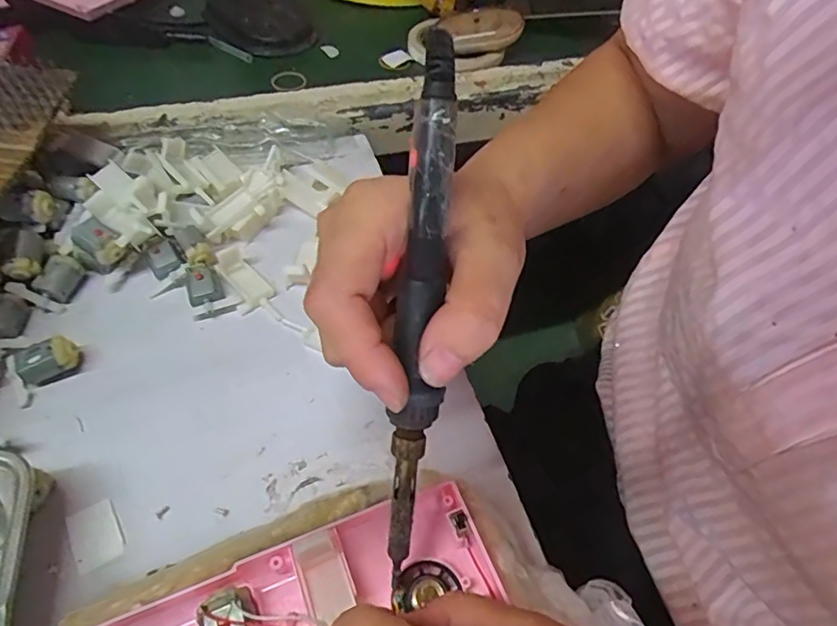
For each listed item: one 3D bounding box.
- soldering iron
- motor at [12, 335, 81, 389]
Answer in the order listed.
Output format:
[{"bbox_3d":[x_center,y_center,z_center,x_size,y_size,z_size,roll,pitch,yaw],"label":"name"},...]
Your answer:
[{"bbox_3d":[0.000,0.002,0.192,0.018,0.189,0.015,4,9,1],"label":"soldering iron"},{"bbox_3d":[-0.203,0.026,0.296,0.029,0.018,0.018,-20,57,-18],"label":"motor"}]

